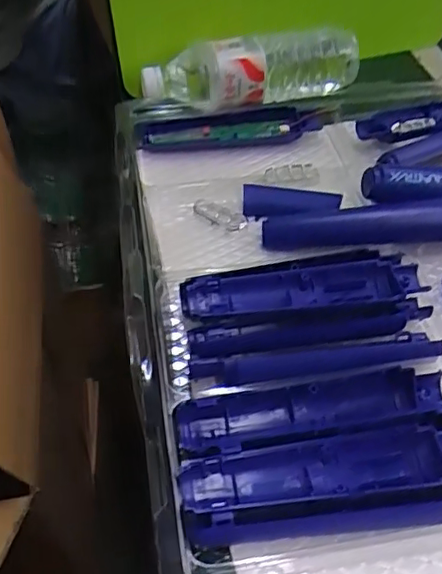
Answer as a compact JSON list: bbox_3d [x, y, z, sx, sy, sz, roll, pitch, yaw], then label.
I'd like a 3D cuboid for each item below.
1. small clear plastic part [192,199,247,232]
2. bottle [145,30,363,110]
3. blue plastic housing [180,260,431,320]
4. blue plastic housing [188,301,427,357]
[{"bbox_3d":[-0.001,-0.061,0.500,0.047,0.006,0.022,32,56,26],"label":"small clear plastic part"},{"bbox_3d":[0.031,-0.223,0.611,0.226,0.061,0.079,-3,48,-2],"label":"bottle"},{"bbox_3d":[0.056,0.003,0.417,0.166,0.017,0.037,-5,48,-3],"label":"blue plastic housing"},{"bbox_3d":[0.061,0.029,0.405,0.165,0.015,0.027,-5,48,-4],"label":"blue plastic housing"}]

